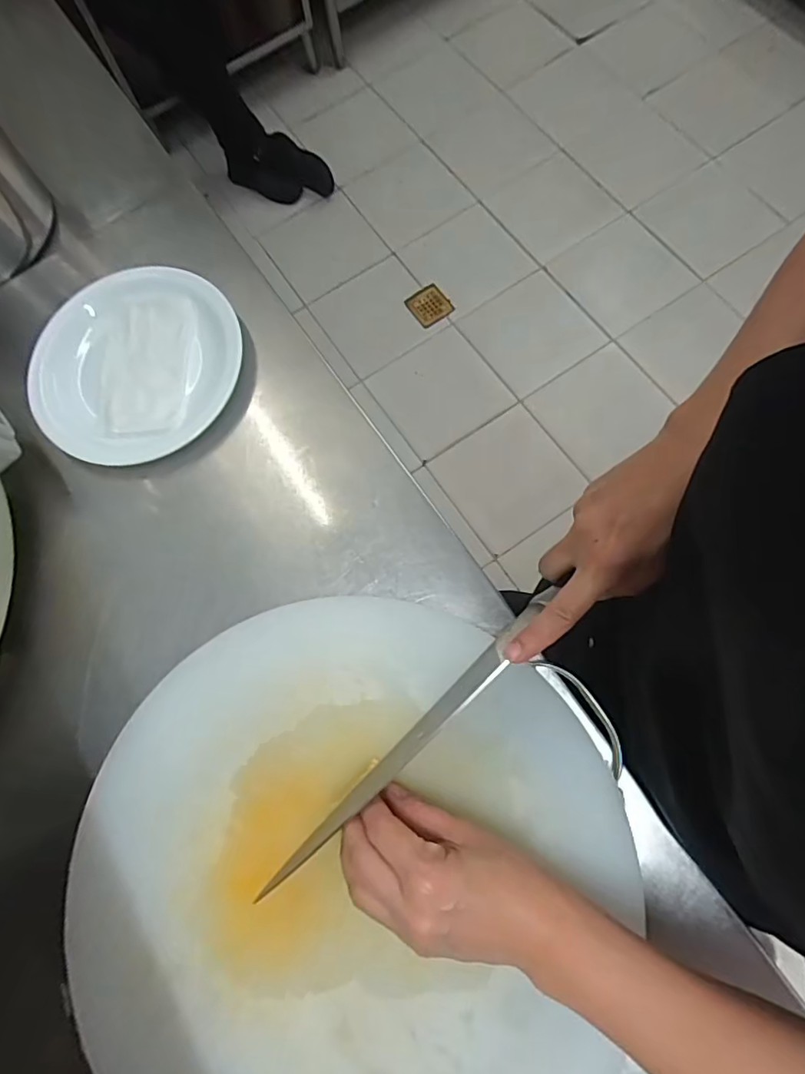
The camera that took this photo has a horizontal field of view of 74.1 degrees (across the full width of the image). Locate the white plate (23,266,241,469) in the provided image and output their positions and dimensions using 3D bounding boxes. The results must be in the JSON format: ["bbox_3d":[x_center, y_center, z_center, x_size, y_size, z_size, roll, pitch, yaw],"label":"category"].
[{"bbox_3d":[-0.239,-0.157,0.470,0.185,0.018,0.176,-1,74,5],"label":"white plate"}]

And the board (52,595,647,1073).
[{"bbox_3d":[-0.041,0.222,0.344,0.340,0.035,0.356,0,73,1],"label":"board"}]

